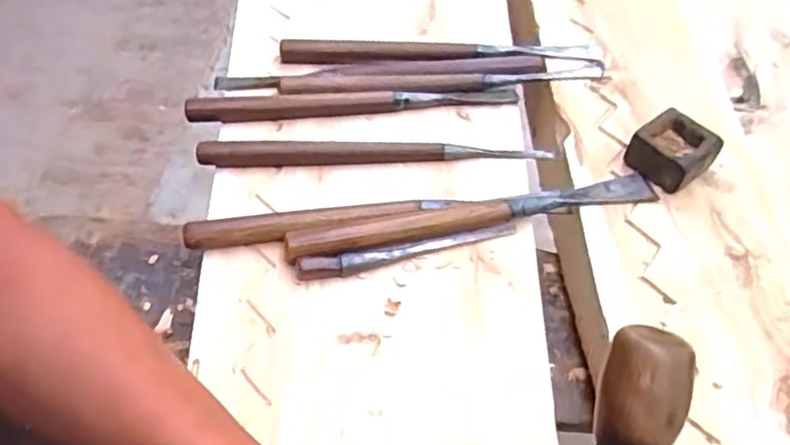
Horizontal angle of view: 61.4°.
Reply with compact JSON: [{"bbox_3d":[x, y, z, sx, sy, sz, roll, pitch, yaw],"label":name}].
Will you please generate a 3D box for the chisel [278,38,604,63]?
[{"bbox_3d":[0.040,-0.141,0.545,0.265,0.015,0.022,-1,52,-2],"label":"chisel"}]

